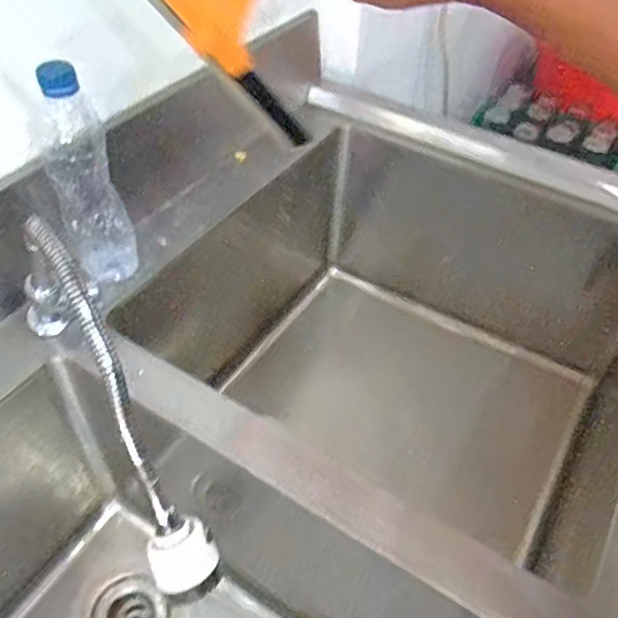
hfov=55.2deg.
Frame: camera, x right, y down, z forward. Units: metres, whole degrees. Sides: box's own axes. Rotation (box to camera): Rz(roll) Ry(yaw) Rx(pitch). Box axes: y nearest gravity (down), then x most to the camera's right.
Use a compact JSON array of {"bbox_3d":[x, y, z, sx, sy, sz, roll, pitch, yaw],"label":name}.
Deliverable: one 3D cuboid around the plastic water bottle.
[{"bbox_3d":[-0.219,-0.127,0.579,0.067,0.217,0.057,-16,49,-17],"label":"plastic water bottle"}]

